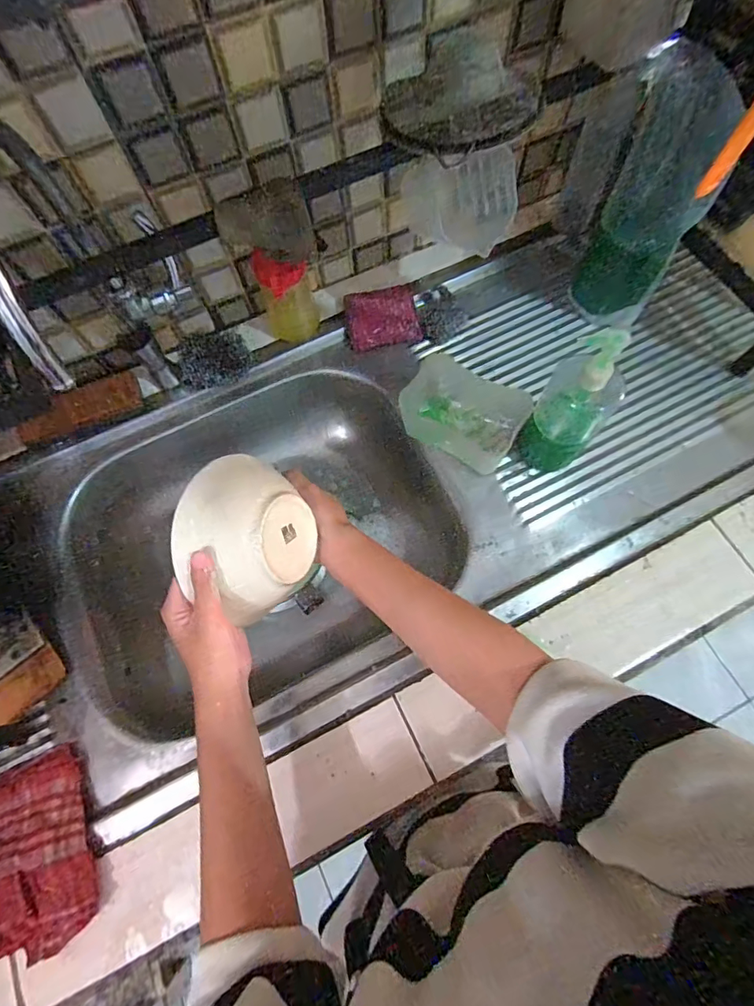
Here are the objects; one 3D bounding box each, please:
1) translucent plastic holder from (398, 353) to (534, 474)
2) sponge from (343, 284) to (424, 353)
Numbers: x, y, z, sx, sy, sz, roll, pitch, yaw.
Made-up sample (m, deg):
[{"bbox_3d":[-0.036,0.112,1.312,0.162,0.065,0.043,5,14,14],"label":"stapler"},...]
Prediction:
[{"bbox_3d":[0.099,-0.106,0.557,0.139,0.071,0.087,31,75,12],"label":"translucent plastic holder"},{"bbox_3d":[0.009,-0.247,0.629,0.094,0.033,0.074,-12,72,-5],"label":"sponge"}]

